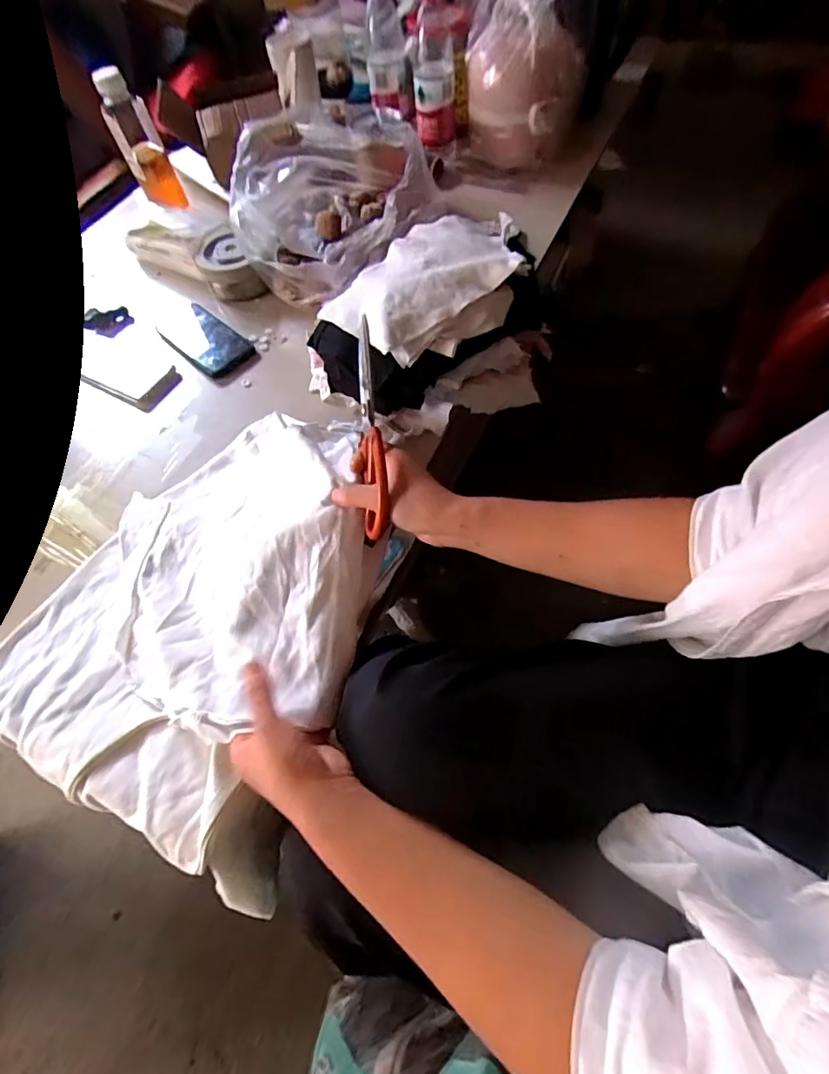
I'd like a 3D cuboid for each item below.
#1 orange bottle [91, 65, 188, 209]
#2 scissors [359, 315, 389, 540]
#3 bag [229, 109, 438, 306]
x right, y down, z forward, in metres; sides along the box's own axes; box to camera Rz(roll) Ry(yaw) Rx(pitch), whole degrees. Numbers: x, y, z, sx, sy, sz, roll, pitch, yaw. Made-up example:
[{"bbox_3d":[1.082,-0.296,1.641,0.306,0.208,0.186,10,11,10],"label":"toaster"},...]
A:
[{"bbox_3d":[-0.416,-0.599,0.753,0.065,0.164,0.050,-25,63,-8],"label":"orange bottle"},{"bbox_3d":[-0.040,-0.096,0.448,0.022,0.053,0.192,-5,85,-1],"label":"scissors"},{"bbox_3d":[-0.105,-0.466,0.693,0.268,0.122,0.275,-8,62,2],"label":"bag"}]

